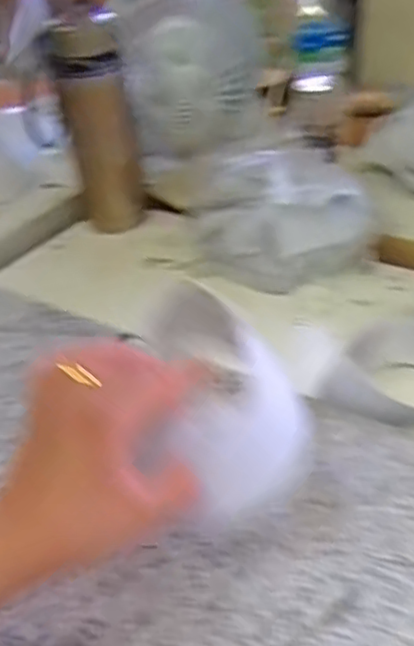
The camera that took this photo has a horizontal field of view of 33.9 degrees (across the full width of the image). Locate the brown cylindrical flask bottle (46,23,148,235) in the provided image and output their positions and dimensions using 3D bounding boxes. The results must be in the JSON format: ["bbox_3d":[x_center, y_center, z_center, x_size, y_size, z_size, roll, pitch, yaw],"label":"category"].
[{"bbox_3d":[-0.123,-0.224,0.782,0.076,0.217,0.062,-10,36,-1],"label":"brown cylindrical flask bottle"}]

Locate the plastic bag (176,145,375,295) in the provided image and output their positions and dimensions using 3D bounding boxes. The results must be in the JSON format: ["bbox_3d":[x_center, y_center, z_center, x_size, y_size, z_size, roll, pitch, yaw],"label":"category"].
[{"bbox_3d":[0.070,-0.107,0.683,0.189,0.089,0.123,7,39,21],"label":"plastic bag"}]

